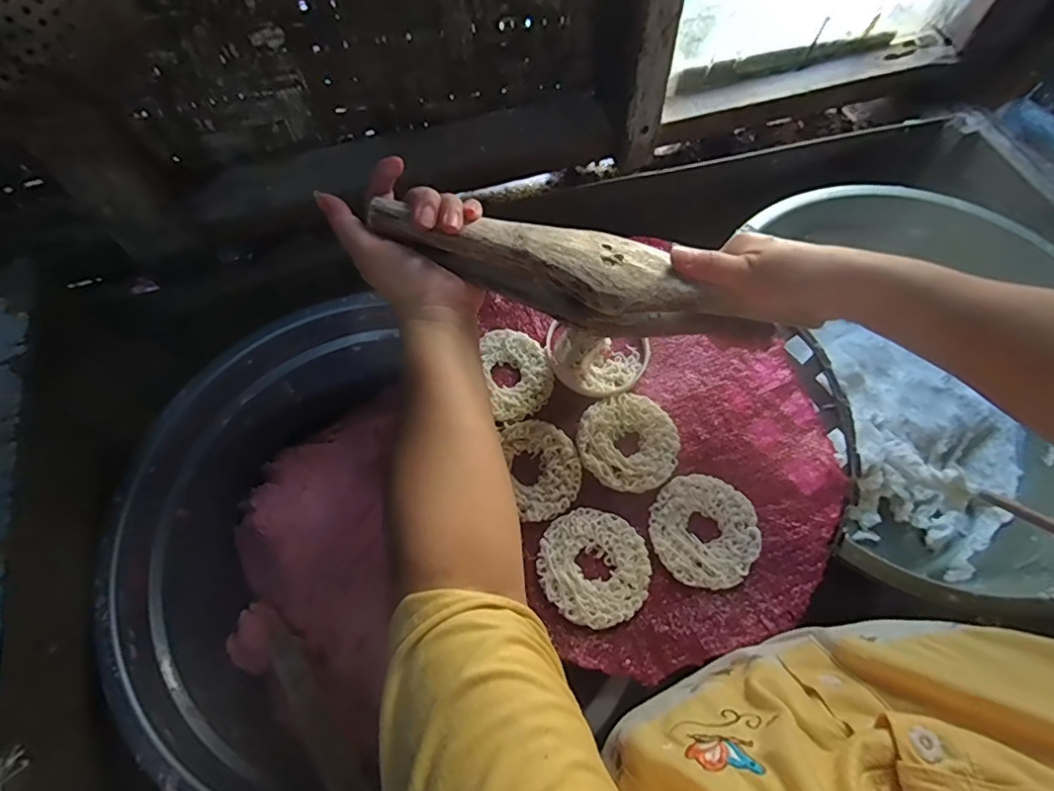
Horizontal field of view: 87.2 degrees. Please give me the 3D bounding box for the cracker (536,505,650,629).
[{"bbox_3d":[0.049,0.121,0.399,0.079,0.004,0.078,0,64,0],"label":"cracker"}]

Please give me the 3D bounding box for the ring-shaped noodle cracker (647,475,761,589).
[{"bbox_3d":[0.131,0.099,0.410,0.079,0.004,0.079,36,69,15],"label":"ring-shaped noodle cracker"}]

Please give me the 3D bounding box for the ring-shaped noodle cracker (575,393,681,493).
[{"bbox_3d":[0.081,0.037,0.441,0.079,0.006,0.077,0,64,0],"label":"ring-shaped noodle cracker"}]

